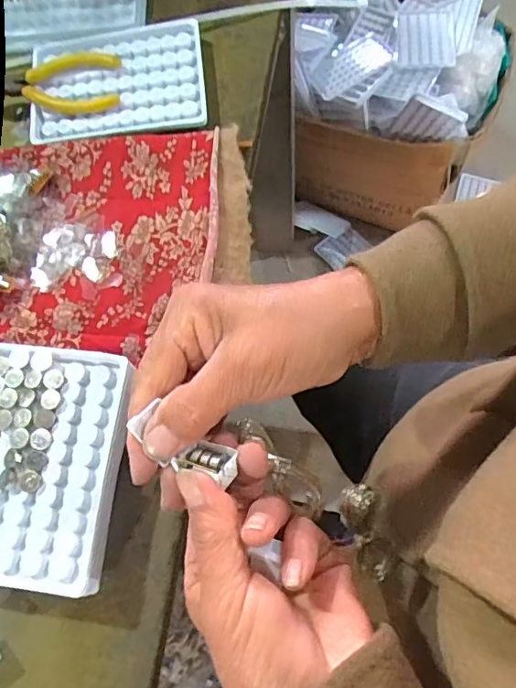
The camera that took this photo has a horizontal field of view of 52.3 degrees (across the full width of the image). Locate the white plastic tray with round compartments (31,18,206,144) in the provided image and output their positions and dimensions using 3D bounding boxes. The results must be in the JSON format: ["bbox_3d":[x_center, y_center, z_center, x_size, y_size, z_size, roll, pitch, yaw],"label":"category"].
[{"bbox_3d":[-0.106,-0.196,0.394,0.130,0.010,0.094,-9,72,0],"label":"white plastic tray with round compartments"}]

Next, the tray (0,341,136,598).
[{"bbox_3d":[-0.127,0.066,0.298,0.096,0.021,0.128,7,74,1],"label":"tray"}]

